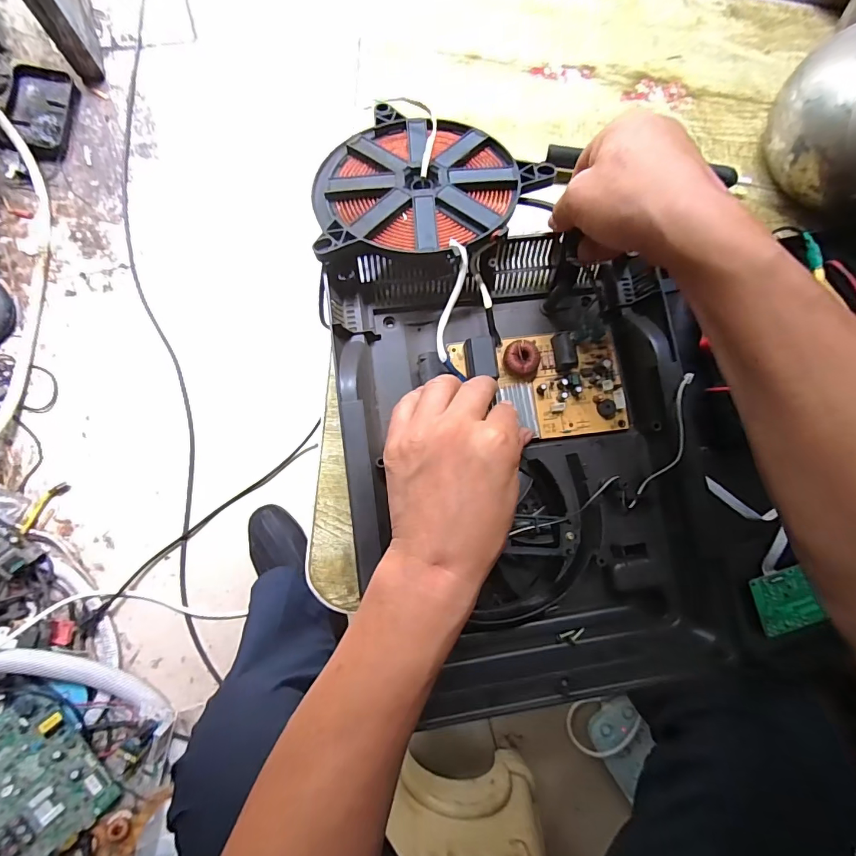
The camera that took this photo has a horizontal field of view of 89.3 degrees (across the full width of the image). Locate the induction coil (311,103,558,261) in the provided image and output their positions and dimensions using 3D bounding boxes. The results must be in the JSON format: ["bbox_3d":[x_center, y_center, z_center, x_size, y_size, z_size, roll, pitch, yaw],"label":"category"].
[{"bbox_3d":[-0.012,-0.194,0.355,0.167,0.013,0.177,-1,66,1],"label":"induction coil"}]

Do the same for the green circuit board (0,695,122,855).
[{"bbox_3d":[-0.567,0.506,0.627,0.021,0.128,0.208,-37,87,35],"label":"green circuit board"}]

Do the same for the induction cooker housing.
[{"bbox_3d":[0.076,0.022,0.348,0.273,0.058,0.355,-6,84,-7],"label":"induction cooker housing"}]

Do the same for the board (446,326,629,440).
[{"bbox_3d":[0.096,-0.036,0.363,0.139,0.023,0.088,-7,84,-7],"label":"board"}]

